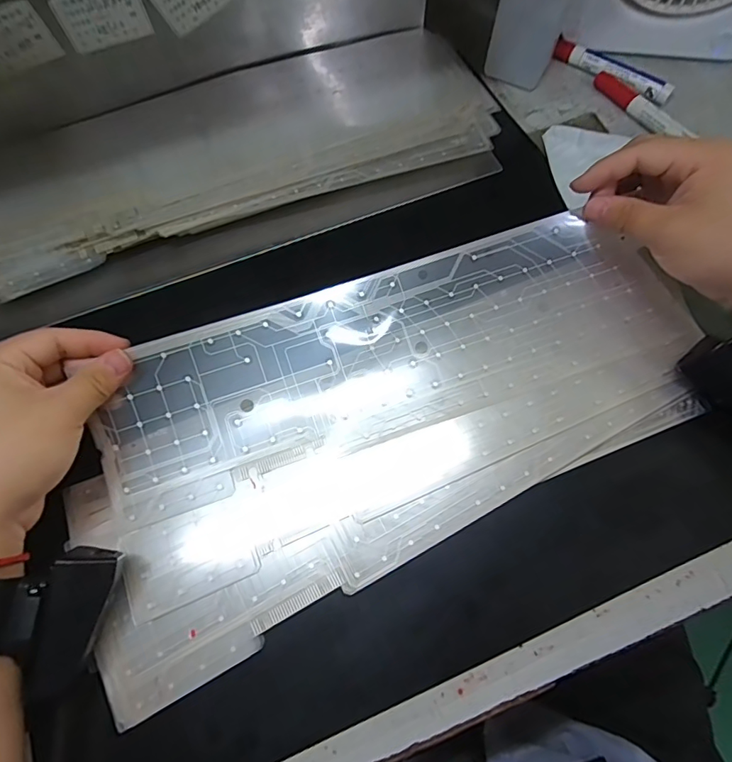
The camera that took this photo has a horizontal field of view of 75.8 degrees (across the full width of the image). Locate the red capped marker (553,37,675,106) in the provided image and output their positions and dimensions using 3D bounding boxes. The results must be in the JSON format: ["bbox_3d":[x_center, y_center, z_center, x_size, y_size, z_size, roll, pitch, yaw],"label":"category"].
[{"bbox_3d":[0.228,-0.288,0.438,0.114,0.016,0.017,37,73,15],"label":"red capped marker"}]

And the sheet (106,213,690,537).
[{"bbox_3d":[0.024,-0.024,0.323,0.403,0.012,0.108,-19,84,-6],"label":"sheet"}]

